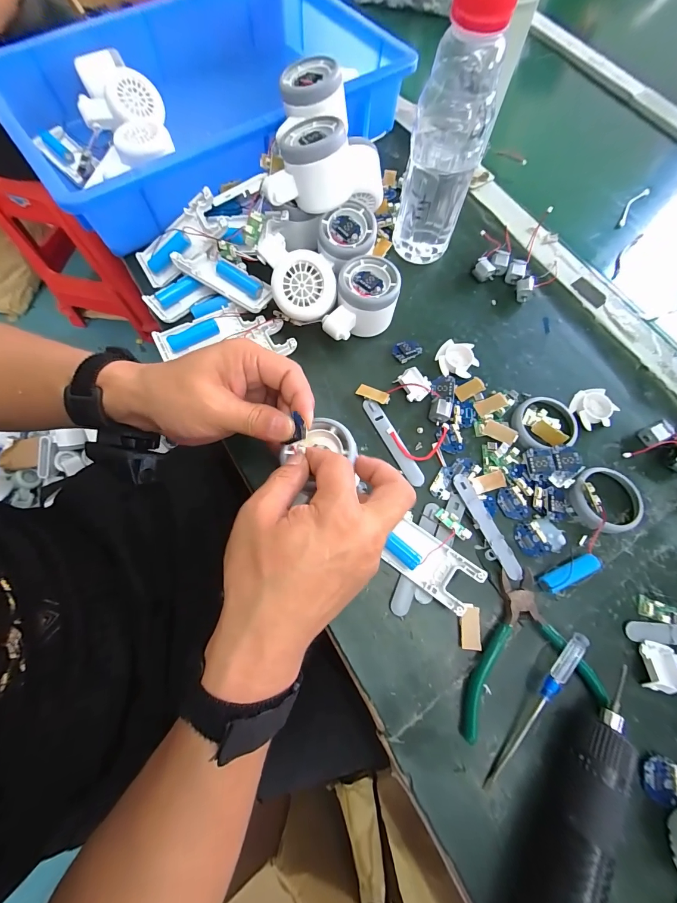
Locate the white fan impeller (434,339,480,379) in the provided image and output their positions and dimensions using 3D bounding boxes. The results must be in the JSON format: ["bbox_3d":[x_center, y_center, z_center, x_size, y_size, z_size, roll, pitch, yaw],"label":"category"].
[{"bbox_3d":[0.120,-0.093,0.348,0.037,0.013,0.037,-12,71,-5],"label":"white fan impeller"}]

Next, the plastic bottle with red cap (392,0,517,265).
[{"bbox_3d":[0.096,-0.273,0.311,0.061,0.196,0.055,6,71,1],"label":"plastic bottle with red cap"}]

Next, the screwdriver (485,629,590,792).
[{"bbox_3d":[0.144,0.186,0.248,0.009,0.015,0.124,39,74,11],"label":"screwdriver"}]

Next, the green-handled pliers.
[{"bbox_3d":[0.130,0.161,0.258,0.109,0.012,0.095,-25,73,-9],"label":"green-handled pliers"}]

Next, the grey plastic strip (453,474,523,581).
[{"bbox_3d":[0.127,0.063,0.295,0.016,0.006,0.094,-22,75,-17],"label":"grey plastic strip"}]

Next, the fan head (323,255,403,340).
[{"bbox_3d":[0.025,-0.141,0.340,0.058,0.053,0.077,18,71,5],"label":"fan head"}]

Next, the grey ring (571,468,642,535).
[{"bbox_3d":[0.237,0.042,0.301,0.058,0.015,0.056,0,71,-1],"label":"grey ring"}]

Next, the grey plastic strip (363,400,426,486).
[{"bbox_3d":[0.051,-0.010,0.320,0.015,0.005,0.092,-28,74,-10],"label":"grey plastic strip"}]

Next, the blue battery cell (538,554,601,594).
[{"bbox_3d":[0.188,0.099,0.280,0.051,0.015,0.013,-21,73,-8],"label":"blue battery cell"}]

